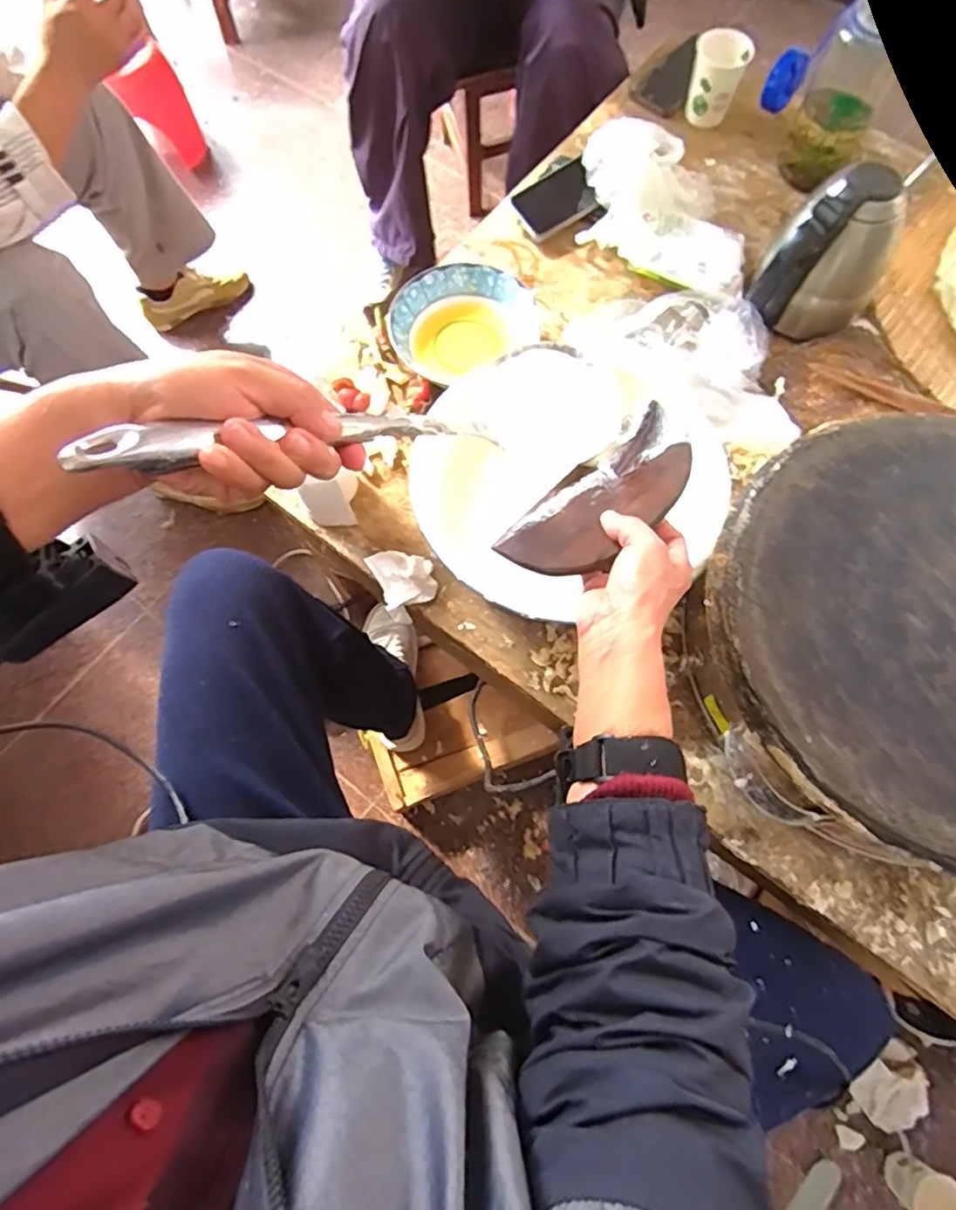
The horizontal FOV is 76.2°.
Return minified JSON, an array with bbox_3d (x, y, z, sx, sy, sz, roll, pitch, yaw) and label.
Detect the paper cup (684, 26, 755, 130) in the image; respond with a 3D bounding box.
[{"bbox_3d":[0.326,-0.721,0.834,0.068,0.081,0.069,0,71,1],"label":"paper cup"}]

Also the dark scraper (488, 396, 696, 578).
[{"bbox_3d":[0.095,-0.077,0.450,0.161,0.011,0.071,-42,76,-10],"label":"dark scraper"}]

